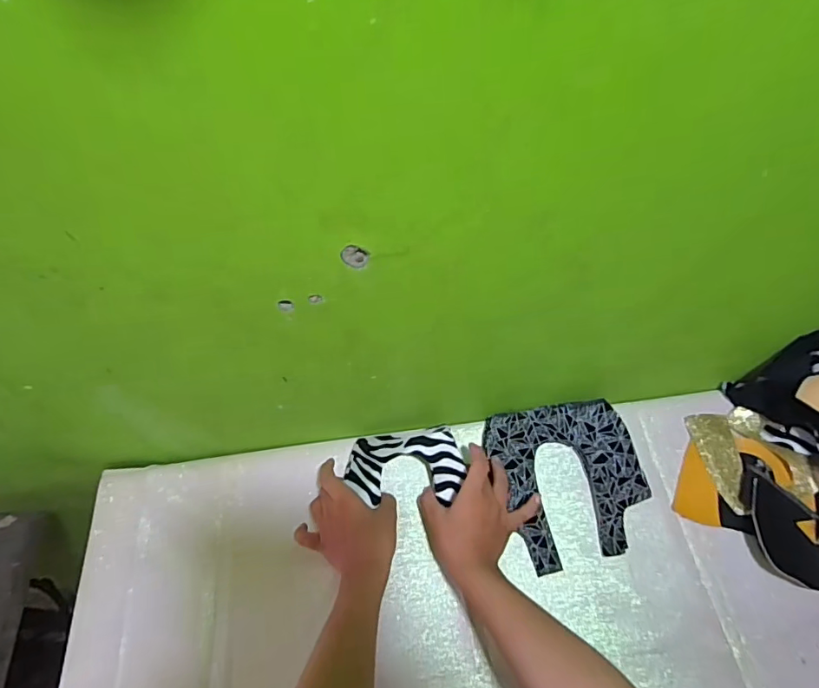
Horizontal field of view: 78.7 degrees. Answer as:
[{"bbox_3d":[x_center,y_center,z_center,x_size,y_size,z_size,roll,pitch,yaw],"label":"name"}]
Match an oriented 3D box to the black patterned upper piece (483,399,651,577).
[{"bbox_3d":[0.184,0.153,0.588,0.173,0.044,0.181,-17,59,-9],"label":"black patterned upper piece"}]

